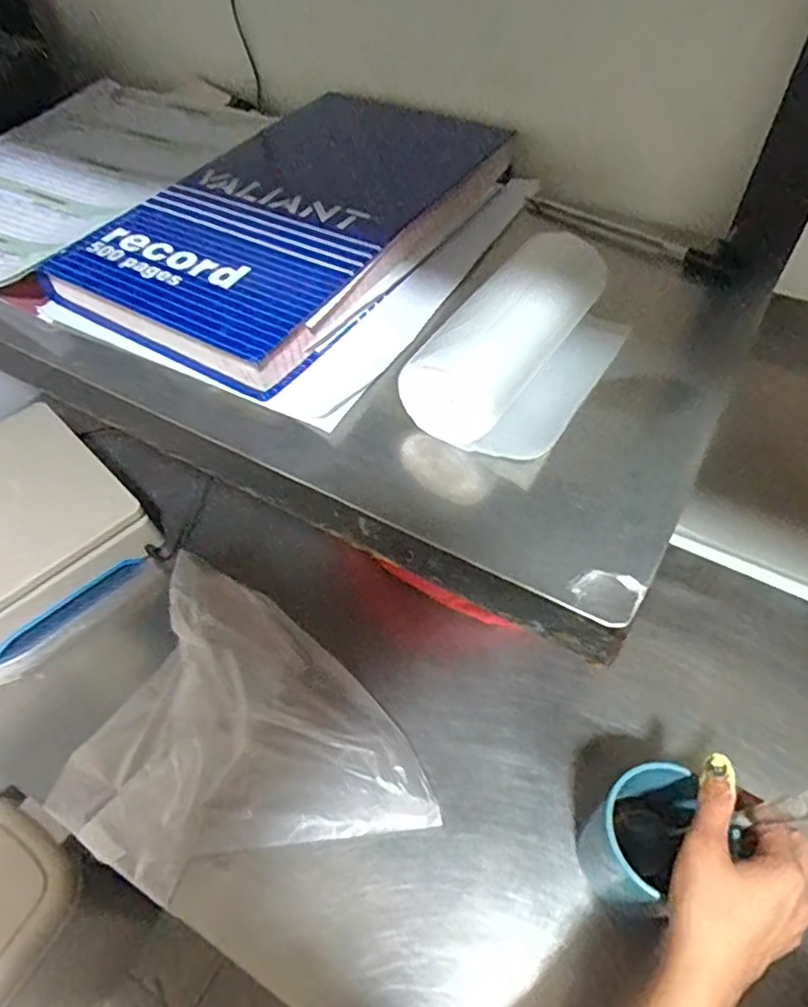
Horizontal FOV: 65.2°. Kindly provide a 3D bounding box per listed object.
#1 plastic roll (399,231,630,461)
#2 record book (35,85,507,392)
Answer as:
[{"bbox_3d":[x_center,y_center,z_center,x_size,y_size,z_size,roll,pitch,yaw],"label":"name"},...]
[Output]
[{"bbox_3d":[0.065,-0.083,0.322,0.070,0.053,0.144,28,58,23],"label":"plastic roll"},{"bbox_3d":[-0.066,-0.195,0.416,0.178,0.046,0.288,27,58,22],"label":"record book"}]

